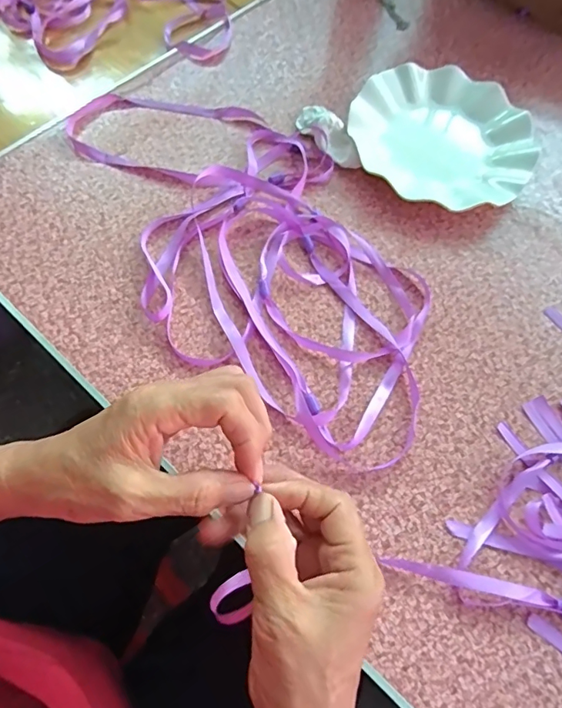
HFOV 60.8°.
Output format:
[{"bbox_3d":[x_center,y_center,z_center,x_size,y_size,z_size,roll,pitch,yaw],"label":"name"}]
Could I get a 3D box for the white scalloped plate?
[{"bbox_3d":[0.165,-0.221,0.493,0.180,0.029,0.180,1,66,-2],"label":"white scalloped plate"}]

